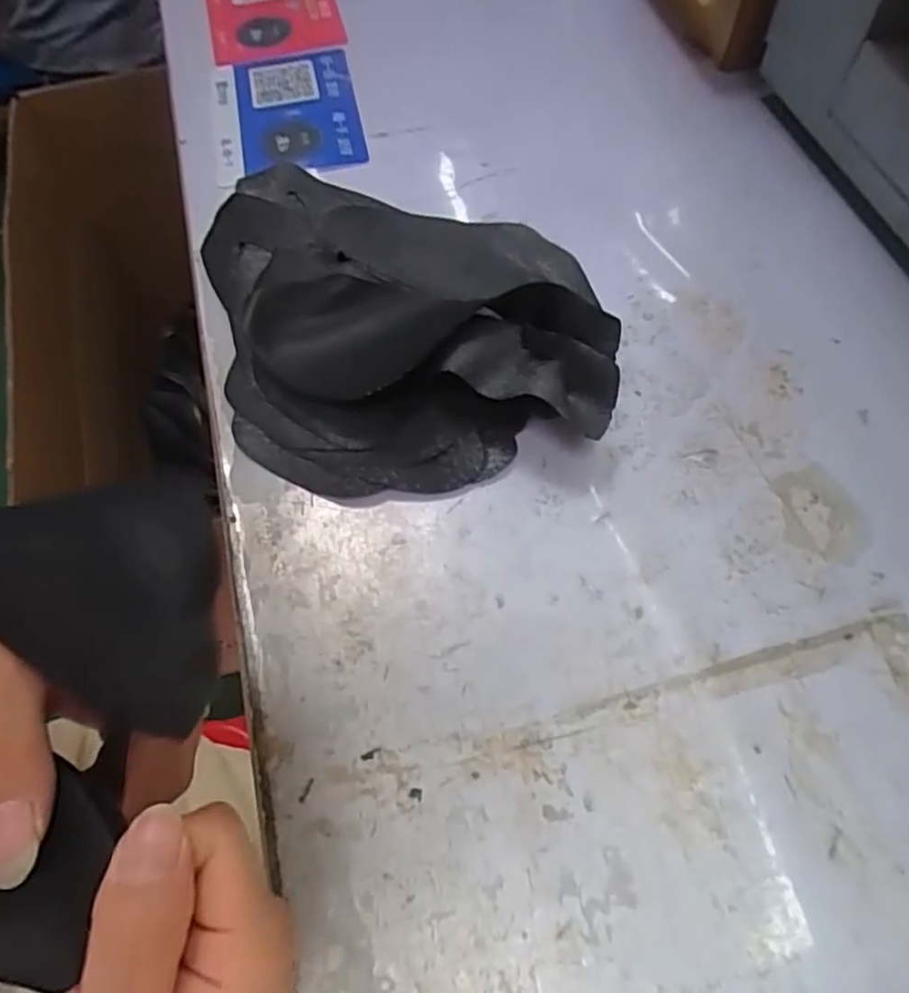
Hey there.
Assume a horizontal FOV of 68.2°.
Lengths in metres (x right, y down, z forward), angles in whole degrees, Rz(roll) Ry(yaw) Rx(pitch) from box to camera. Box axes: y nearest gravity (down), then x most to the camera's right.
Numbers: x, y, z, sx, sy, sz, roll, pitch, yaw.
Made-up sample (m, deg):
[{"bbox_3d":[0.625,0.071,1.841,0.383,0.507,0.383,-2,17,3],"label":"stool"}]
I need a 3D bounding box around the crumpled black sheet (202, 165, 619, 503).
[{"bbox_3d":[-0.041,-0.139,0.437,0.236,0.061,0.286,-15,62,-5],"label":"crumpled black sheet"}]

